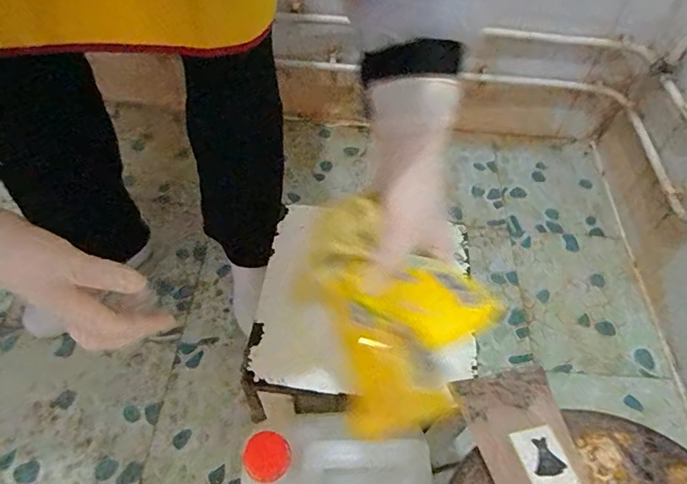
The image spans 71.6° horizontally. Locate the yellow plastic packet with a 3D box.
[{"bbox_3d":[0.028,0.044,0.325,0.093,0.068,0.147,-21,56,-16],"label":"yellow plastic packet"}]

